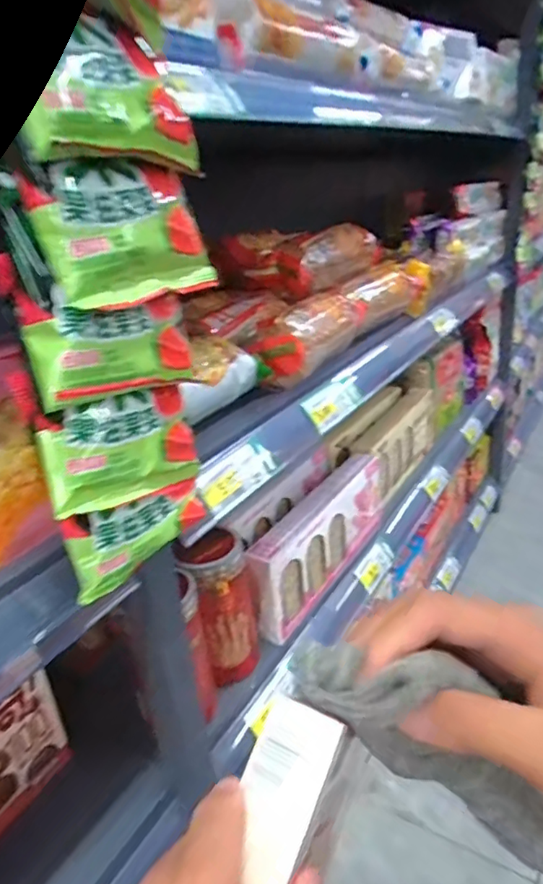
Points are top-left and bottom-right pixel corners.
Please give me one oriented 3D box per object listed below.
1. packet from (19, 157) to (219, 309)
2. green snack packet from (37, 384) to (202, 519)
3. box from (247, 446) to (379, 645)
[{"bbox_3d":[-0.069,-0.105,0.286,0.020,0.063,0.100,9,28,30],"label":"packet"},{"bbox_3d":[-0.081,0.004,0.313,0.018,0.061,0.096,12,30,34],"label":"green snack packet"},{"bbox_3d":[0.065,0.113,0.709,0.046,0.117,0.288,10,29,31],"label":"box"}]

